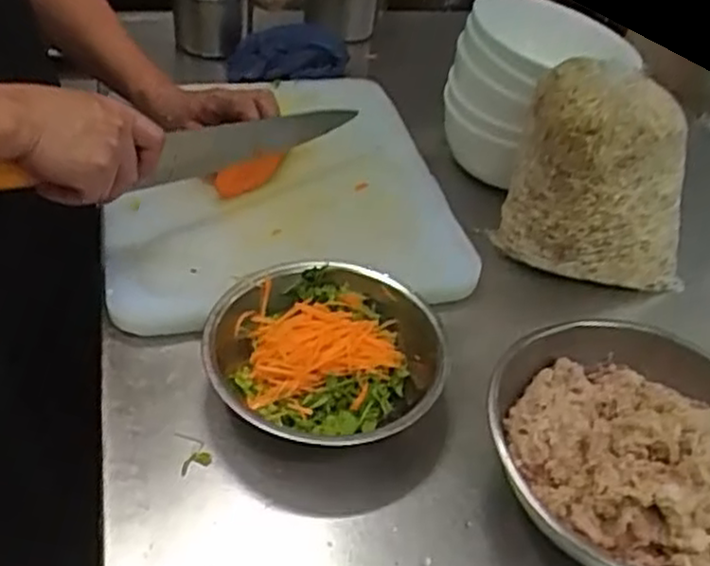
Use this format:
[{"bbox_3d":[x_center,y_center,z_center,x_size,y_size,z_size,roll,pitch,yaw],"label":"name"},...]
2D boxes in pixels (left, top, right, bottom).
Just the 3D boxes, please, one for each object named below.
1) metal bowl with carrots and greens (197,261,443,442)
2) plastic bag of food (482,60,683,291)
[{"bbox_3d":[-0.023,0.059,0.600,0.180,0.056,0.177,4,42,-3],"label":"metal bowl with carrots and greens"},{"bbox_3d":[0.232,-0.096,0.703,0.159,0.185,0.086,1,42,-6],"label":"plastic bag of food"}]

